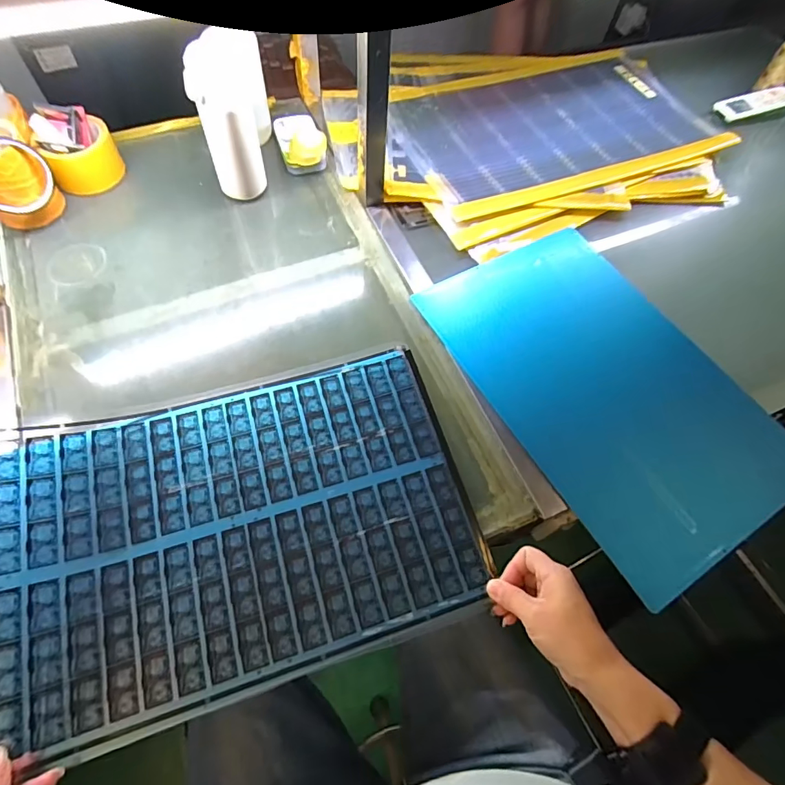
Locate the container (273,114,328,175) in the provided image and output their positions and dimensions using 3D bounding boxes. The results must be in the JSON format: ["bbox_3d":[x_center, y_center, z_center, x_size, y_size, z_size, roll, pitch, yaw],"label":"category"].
[{"bbox_3d":[-0.146,-0.397,0.719,0.068,0.054,0.121,-16,66,-11],"label":"container"}]

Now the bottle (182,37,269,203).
[{"bbox_3d":[-0.214,-0.346,0.610,0.070,0.200,0.068,-12,65,-9],"label":"bottle"}]

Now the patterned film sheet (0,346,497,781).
[{"bbox_3d":[-0.142,0.119,0.446,0.432,0.047,0.287,-16,66,-11],"label":"patterned film sheet"}]

